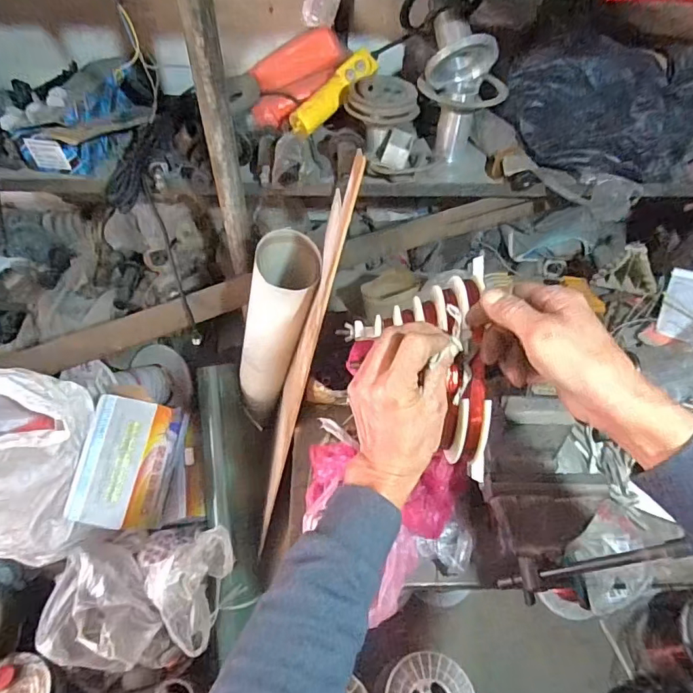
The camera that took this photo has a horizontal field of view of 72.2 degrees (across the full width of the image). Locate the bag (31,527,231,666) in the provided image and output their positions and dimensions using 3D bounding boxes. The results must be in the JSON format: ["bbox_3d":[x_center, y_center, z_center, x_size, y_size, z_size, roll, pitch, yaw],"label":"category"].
[{"bbox_3d":[-0.431,0.508,0.987,0.358,0.142,0.280,8,54,2],"label":"bag"}]

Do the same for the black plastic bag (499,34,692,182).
[{"bbox_3d":[0.547,-0.474,0.949,0.433,0.162,0.208,6,54,1],"label":"black plastic bag"}]

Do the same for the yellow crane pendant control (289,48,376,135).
[{"bbox_3d":[-0.026,-0.516,0.964,0.052,0.041,0.237,37,79,21],"label":"yellow crane pendant control"}]

